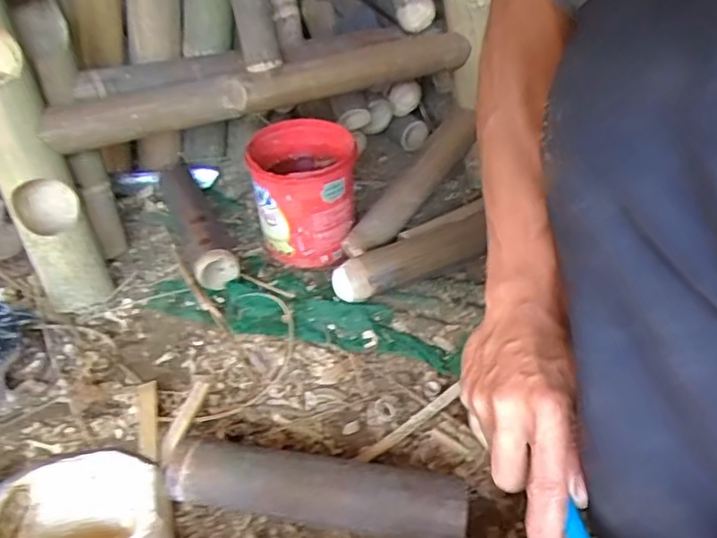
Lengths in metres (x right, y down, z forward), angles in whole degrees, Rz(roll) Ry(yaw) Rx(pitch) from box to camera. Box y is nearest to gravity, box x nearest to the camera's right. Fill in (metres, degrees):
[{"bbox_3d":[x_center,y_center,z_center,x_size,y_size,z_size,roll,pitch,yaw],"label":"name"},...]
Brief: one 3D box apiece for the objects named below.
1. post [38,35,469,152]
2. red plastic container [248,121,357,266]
[{"bbox_3d":[-0.111,-0.249,0.794,0.578,0.049,0.060,-20,41,-19],"label":"post"},{"bbox_3d":[-0.075,-0.106,0.808,0.136,0.139,0.138,-5,39,-2],"label":"red plastic container"}]

